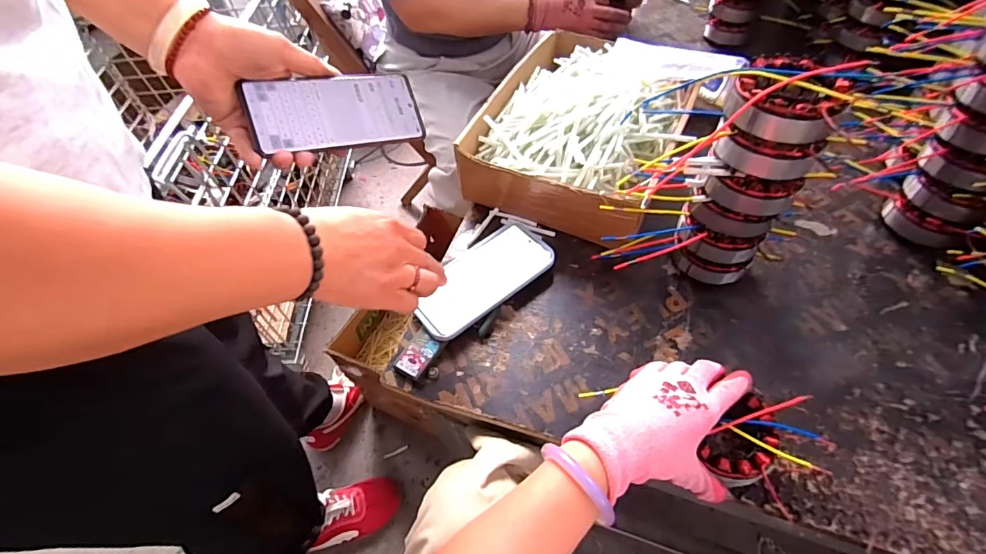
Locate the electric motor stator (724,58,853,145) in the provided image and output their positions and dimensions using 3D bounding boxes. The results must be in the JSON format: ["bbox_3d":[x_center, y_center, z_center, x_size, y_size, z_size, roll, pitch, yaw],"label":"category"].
[{"bbox_3d":[0.239,-0.146,0.376,0.085,0.042,0.080,21,59,19],"label":"electric motor stator"}]

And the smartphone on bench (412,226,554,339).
[{"bbox_3d":[-0.013,0.001,0.530,0.170,0.012,0.084,-37,58,-17],"label":"smartphone on bench"}]

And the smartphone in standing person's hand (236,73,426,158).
[{"bbox_3d":[-0.150,-0.164,0.452,0.159,0.005,0.075,-16,84,-28],"label":"smartphone in standing person's hand"}]

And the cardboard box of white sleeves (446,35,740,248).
[{"bbox_3d":[0.128,-0.205,0.622,0.247,0.096,0.310,21,59,20],"label":"cardboard box of white sleeves"}]

